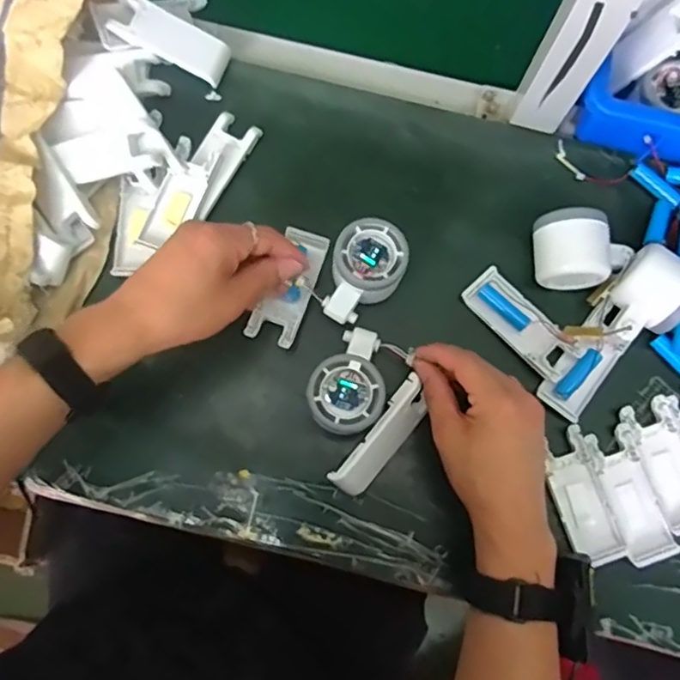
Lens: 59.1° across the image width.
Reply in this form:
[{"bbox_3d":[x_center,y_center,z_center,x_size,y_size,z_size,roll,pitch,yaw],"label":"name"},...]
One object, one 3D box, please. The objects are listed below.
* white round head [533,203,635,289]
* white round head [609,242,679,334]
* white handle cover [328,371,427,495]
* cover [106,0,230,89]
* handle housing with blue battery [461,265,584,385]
[{"bbox_3d":[0.198,-0.075,0.494,0.080,0.048,0.058,1,78,-1],"label":"white round head"},{"bbox_3d":[0.251,-0.039,0.486,0.055,0.054,0.051,36,80,6],"label":"white round head"},{"bbox_3d":[0.033,0.078,0.466,0.030,0.036,0.096,39,80,7],"label":"white handle cover"},{"bbox_3d":[-0.147,-0.263,0.524,0.099,0.015,0.038,25,98,-13],"label":"cover"},{"bbox_3d":[0.151,-0.013,0.500,0.040,0.015,0.102,-43,82,-9],"label":"handle housing with blue battery"}]

